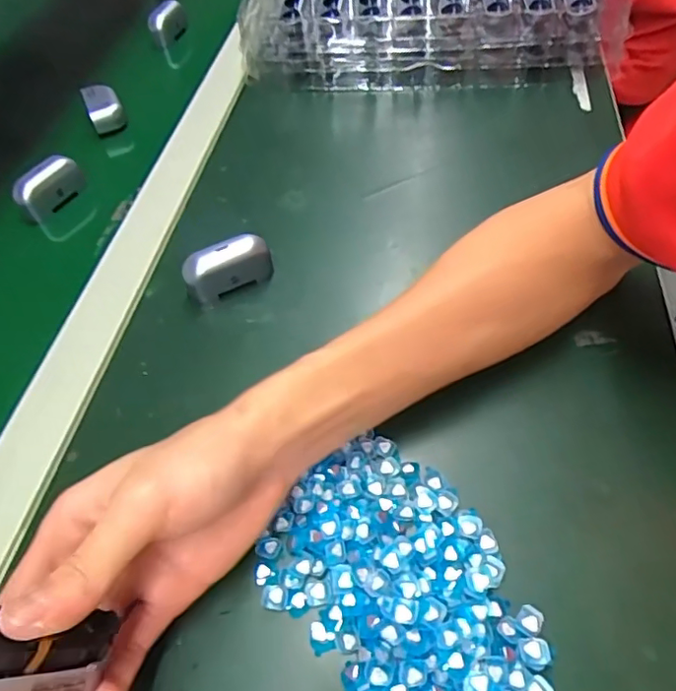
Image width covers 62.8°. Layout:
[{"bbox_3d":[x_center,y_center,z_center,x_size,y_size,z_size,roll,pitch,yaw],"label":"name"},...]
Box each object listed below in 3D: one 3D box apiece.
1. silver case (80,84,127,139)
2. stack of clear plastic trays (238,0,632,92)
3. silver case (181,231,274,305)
[{"bbox_3d":[-0.221,-0.226,0.524,0.030,0.025,0.055,-24,55,-13],"label":"silver case"},{"bbox_3d":[0.101,-0.437,0.632,0.346,0.061,0.453,3,53,7],"label":"stack of clear plastic trays"},{"bbox_3d":[-0.074,-0.053,0.375,0.057,0.033,0.019,-22,54,-12],"label":"silver case"}]

